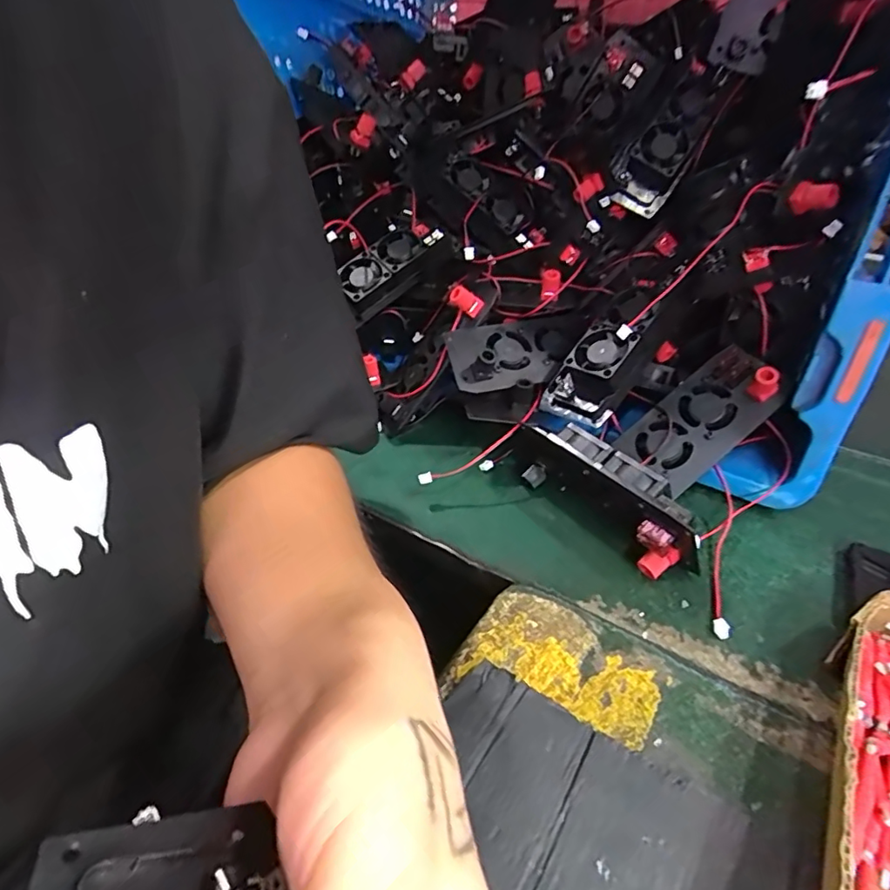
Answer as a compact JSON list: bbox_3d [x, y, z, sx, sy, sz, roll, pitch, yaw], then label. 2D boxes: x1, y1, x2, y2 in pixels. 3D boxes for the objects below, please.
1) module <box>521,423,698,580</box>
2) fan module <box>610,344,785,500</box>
[{"bbox_3d":[0.102,0.032,0.358,0.024,0.056,0.128,-18,37,-26],"label":"module"},{"bbox_3d":[0.179,-0.018,0.395,0.106,0.019,0.056,-41,69,1],"label":"fan module"}]

